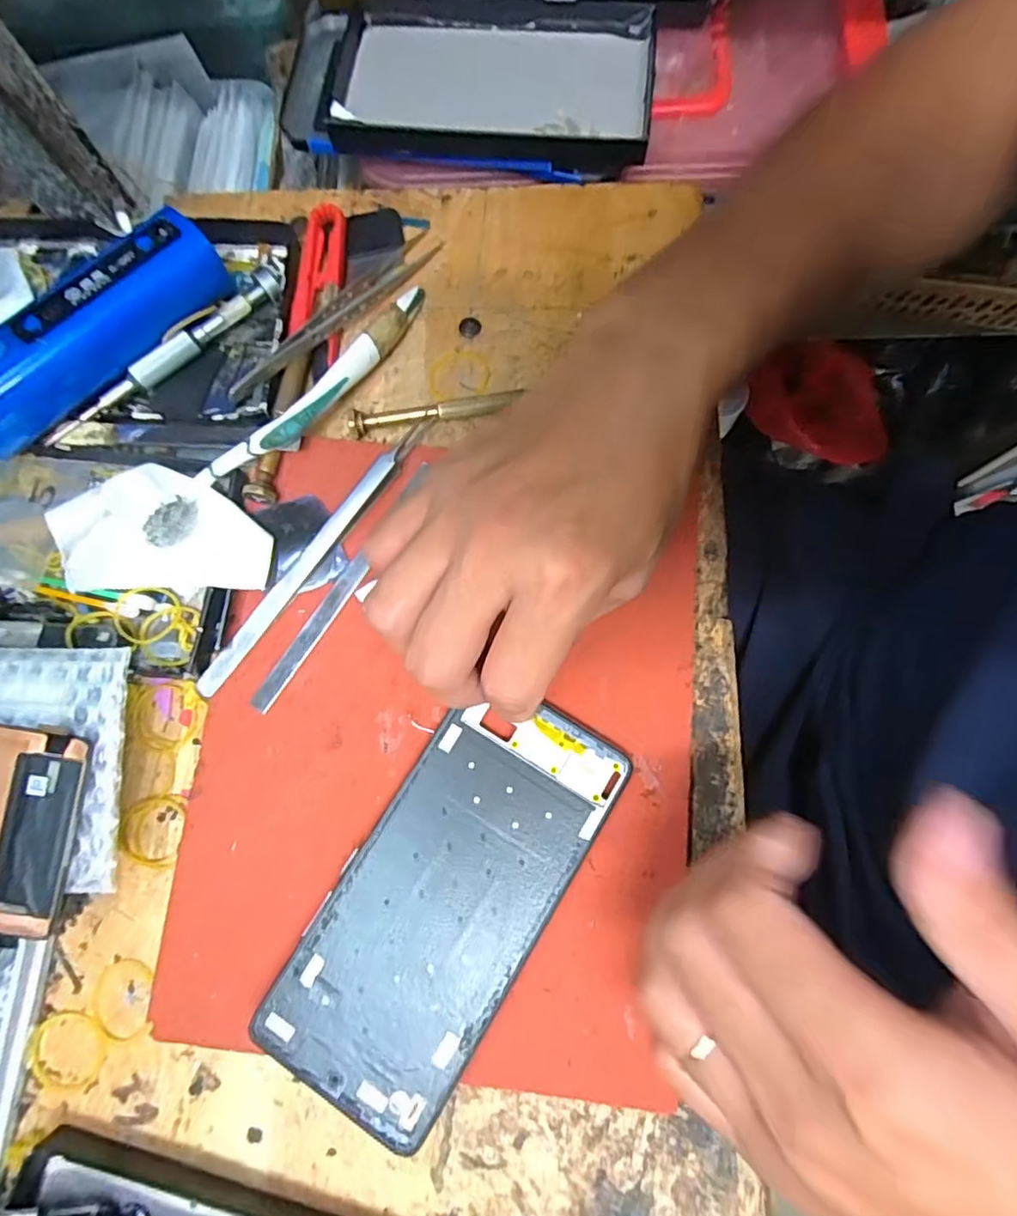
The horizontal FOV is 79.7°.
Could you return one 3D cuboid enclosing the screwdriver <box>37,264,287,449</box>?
[{"bbox_3d":[-0.155,-0.113,0.274,0.122,0.010,0.009,-40,79,-9],"label":"screwdriver"}]

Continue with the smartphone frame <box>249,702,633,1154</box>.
[{"bbox_3d":[-0.024,0.108,0.232,0.075,0.004,0.157,35,79,9],"label":"smartphone frame"}]

